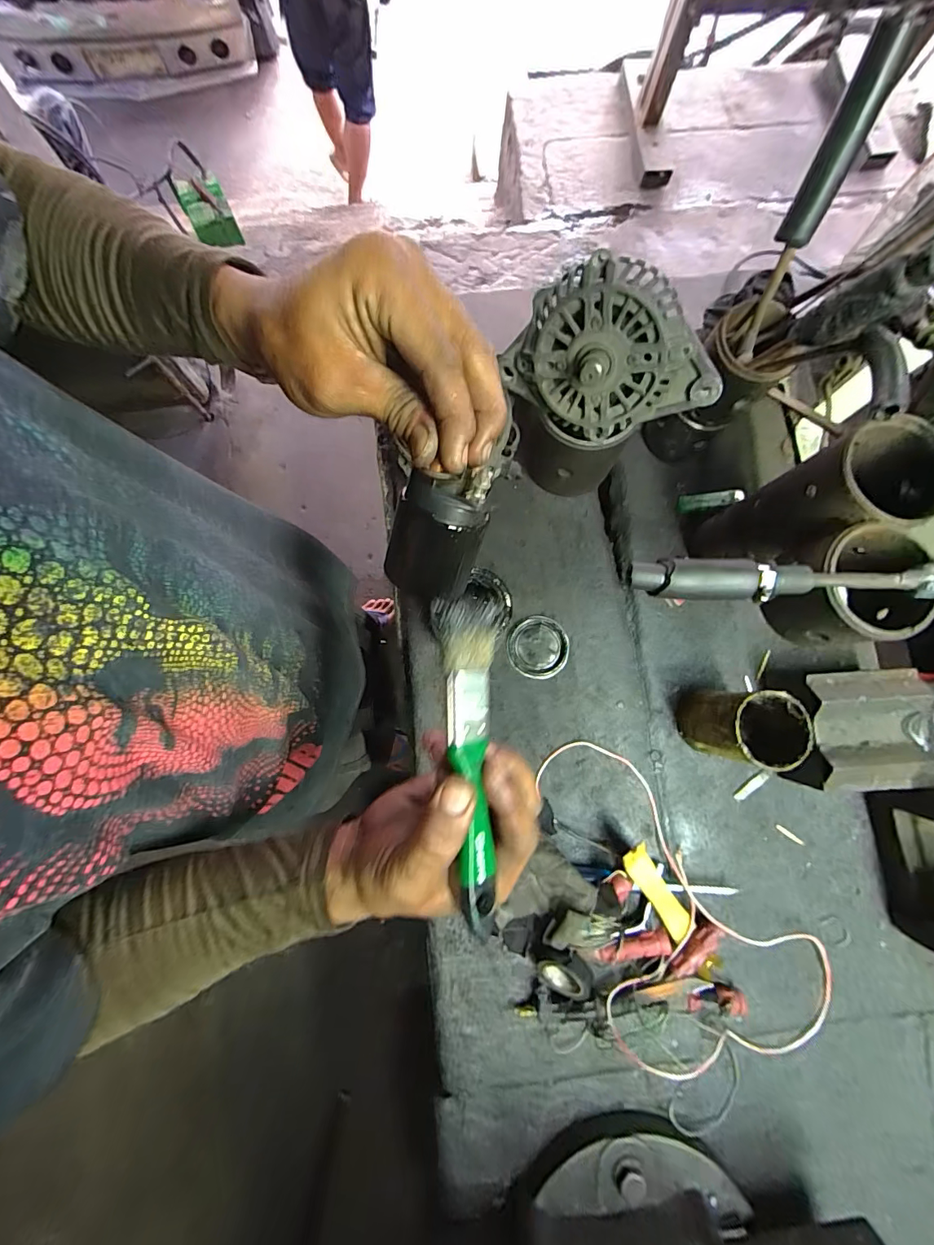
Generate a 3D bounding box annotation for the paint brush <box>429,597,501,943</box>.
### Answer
[{"bbox_3d":[0.002,0.075,0.231,0.031,0.016,0.173,-2,92,-1],"label":"paint brush"}]

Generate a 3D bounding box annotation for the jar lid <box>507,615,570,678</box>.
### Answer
[{"bbox_3d":[0.087,0.029,0.559,0.072,0.010,0.075,0,80,0],"label":"jar lid"}]

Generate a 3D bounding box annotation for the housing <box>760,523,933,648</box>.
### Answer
[{"bbox_3d":[0.302,-0.026,0.367,0.095,0.080,0.091,-28,84,-5],"label":"housing"}]

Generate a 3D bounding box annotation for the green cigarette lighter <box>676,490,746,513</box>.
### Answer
[{"bbox_3d":[0.307,-0.152,0.572,0.080,0.014,0.024,-8,80,-2],"label":"green cigarette lighter"}]

